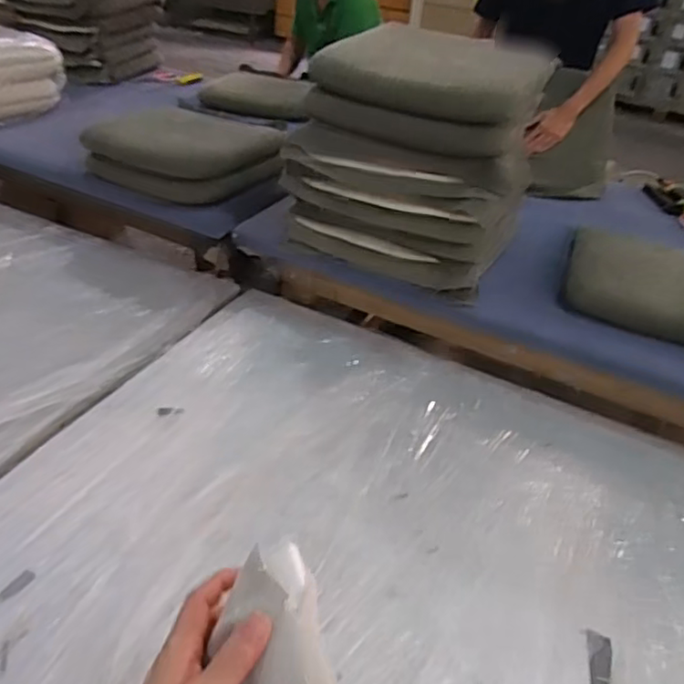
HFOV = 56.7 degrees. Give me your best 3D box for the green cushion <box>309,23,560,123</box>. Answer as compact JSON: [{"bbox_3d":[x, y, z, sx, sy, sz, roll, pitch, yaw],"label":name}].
[{"bbox_3d":[0.200,-0.570,1.325,0.438,0.113,0.381,18,38,17],"label":"green cushion"}]

